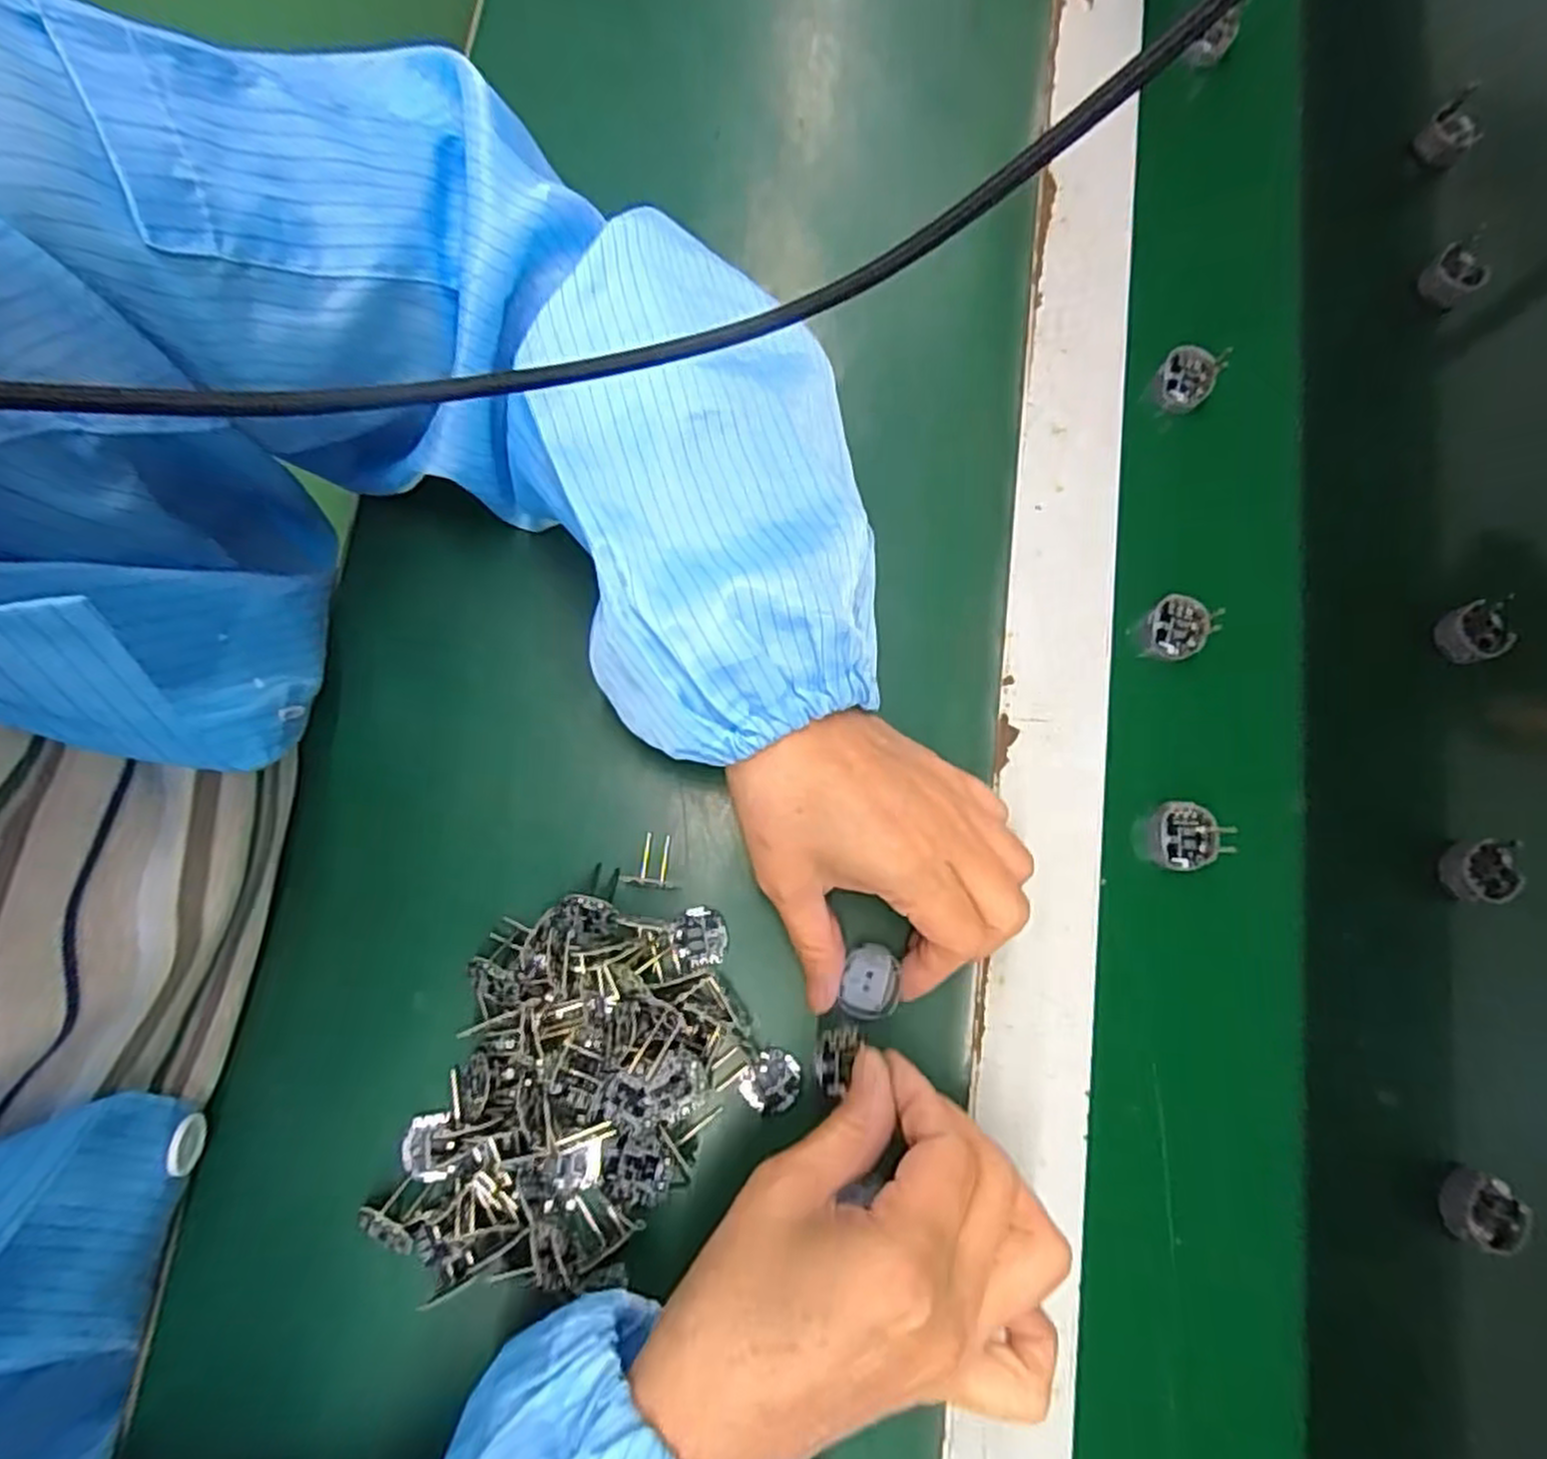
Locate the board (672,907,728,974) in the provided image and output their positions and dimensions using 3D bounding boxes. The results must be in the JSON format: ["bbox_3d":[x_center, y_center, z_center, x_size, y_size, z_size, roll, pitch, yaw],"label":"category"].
[{"bbox_3d":[-0.030,0.087,0.322,0.021,0.004,0.026,4,79,-1],"label":"board"}]

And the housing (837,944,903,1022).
[{"bbox_3d":[0.040,0.101,0.314,0.022,0.007,0.029,12,78,1],"label":"housing"}]

